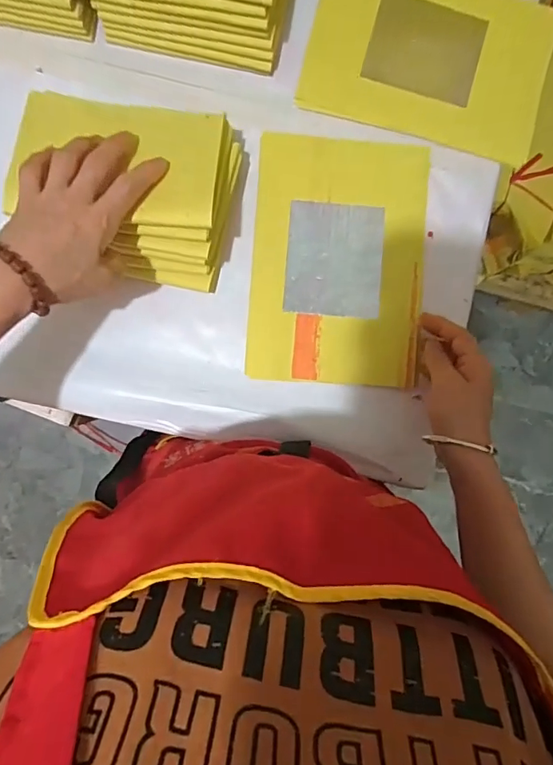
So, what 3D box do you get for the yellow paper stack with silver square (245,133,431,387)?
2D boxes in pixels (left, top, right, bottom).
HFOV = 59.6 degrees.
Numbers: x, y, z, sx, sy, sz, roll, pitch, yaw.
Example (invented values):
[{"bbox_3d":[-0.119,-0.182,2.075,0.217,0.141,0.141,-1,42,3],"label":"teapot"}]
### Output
[{"bbox_3d":[0.058,-0.113,0.453,0.160,0.009,0.224,4,89,-2],"label":"yellow paper stack with silver square"}]

